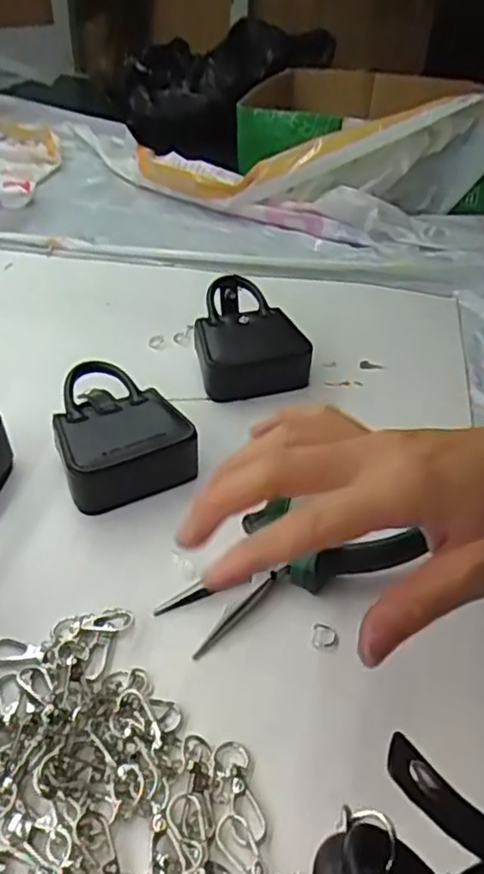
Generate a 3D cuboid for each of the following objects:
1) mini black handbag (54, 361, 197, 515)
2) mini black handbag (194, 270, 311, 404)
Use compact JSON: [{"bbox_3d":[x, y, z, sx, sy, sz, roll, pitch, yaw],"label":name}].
[{"bbox_3d":[-0.081,-0.003,0.418,0.075,0.038,0.099,-18,43,-24],"label":"mini black handbag"},{"bbox_3d":[0.002,-0.074,0.497,0.075,0.047,0.088,-8,40,-12],"label":"mini black handbag"}]

